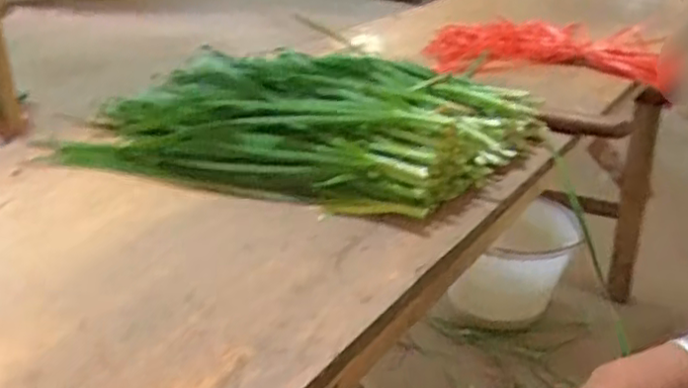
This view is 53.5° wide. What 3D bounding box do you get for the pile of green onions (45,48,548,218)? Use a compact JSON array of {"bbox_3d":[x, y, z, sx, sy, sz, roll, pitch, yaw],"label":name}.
[{"bbox_3d":[-0.040,-0.080,0.662,0.416,0.068,0.237,9,28,18],"label":"pile of green onions"}]

